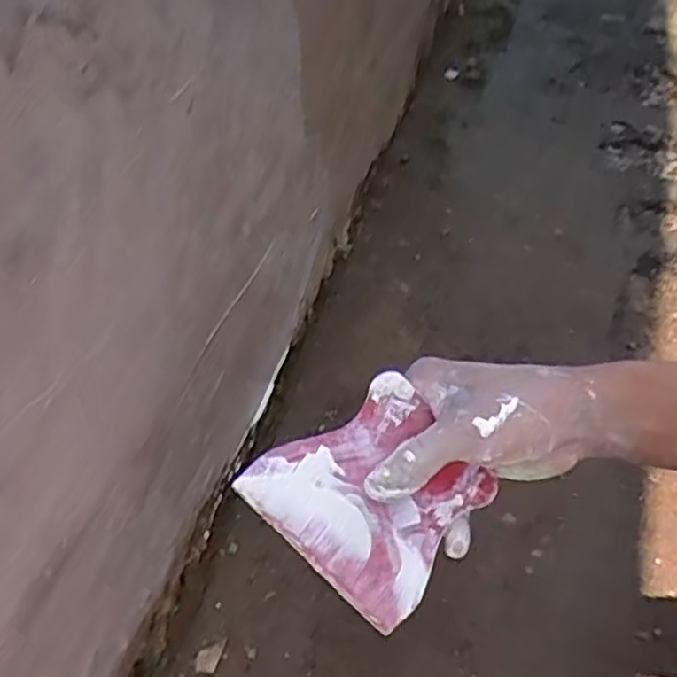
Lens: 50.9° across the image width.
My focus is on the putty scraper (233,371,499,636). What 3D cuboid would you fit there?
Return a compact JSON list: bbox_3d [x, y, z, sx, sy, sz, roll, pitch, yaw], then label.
[{"bbox_3d":[0.022,0.090,0.403,0.106,0.005,0.120,-44,99,-4],"label":"putty scraper"}]

